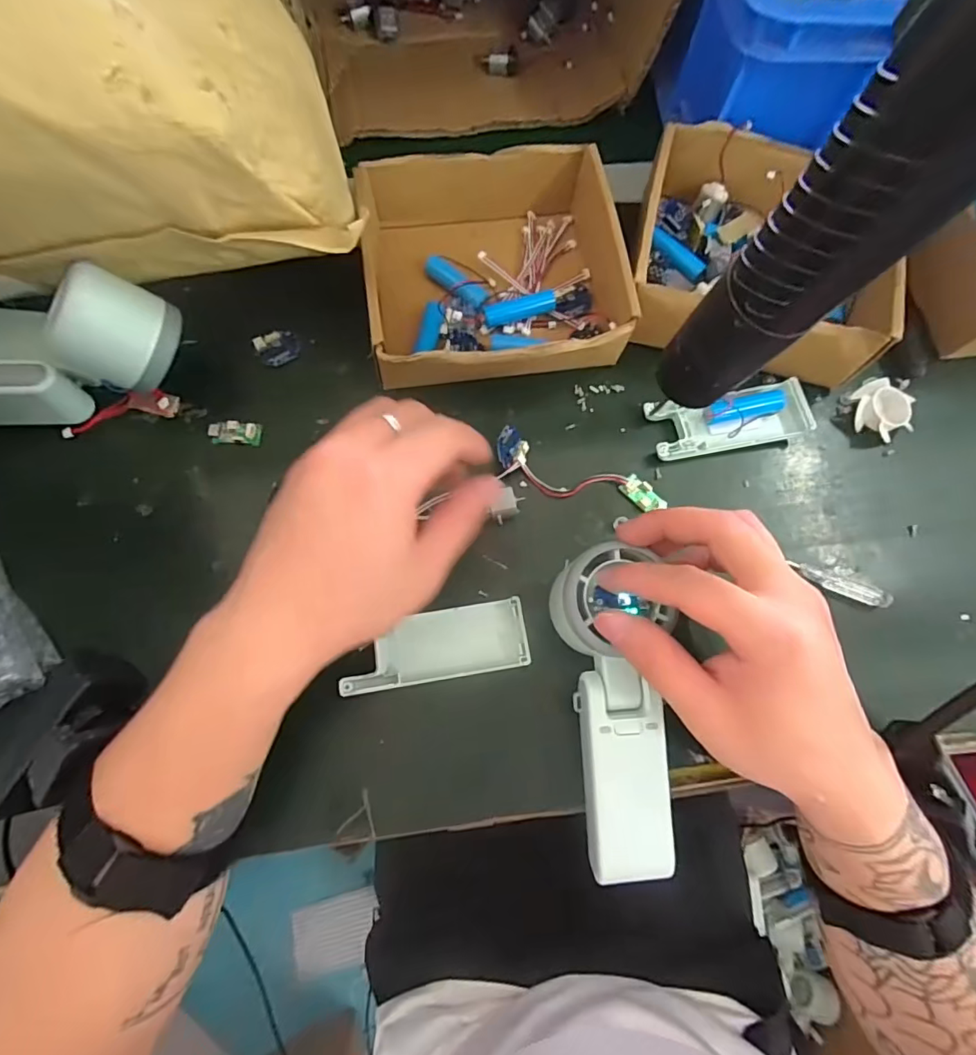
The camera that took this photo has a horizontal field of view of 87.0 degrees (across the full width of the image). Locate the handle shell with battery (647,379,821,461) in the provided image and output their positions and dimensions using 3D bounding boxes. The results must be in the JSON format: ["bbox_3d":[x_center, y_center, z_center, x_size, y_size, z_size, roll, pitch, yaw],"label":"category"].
[{"bbox_3d":[0.160,-0.072,0.342,0.103,0.016,0.042,-9,73,-5],"label":"handle shell with battery"}]

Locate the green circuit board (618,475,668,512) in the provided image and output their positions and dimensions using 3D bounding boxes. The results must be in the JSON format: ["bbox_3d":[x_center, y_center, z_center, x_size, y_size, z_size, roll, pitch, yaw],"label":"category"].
[{"bbox_3d":[0.099,-0.021,0.329,0.016,0.006,0.029,-38,78,-13],"label":"green circuit board"}]

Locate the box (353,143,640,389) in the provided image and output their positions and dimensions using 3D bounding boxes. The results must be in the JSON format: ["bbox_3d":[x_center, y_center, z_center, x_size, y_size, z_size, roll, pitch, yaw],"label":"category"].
[{"bbox_3d":[0.002,-0.170,0.345,0.159,0.056,0.158,-10,73,-5],"label":"box"}]

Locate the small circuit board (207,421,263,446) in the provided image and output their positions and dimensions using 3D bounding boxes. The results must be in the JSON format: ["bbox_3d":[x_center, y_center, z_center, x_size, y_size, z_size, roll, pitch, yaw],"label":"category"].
[{"bbox_3d":[-0.165,-0.062,0.336,0.034,0.005,0.016,6,73,0],"label":"small circuit board"}]

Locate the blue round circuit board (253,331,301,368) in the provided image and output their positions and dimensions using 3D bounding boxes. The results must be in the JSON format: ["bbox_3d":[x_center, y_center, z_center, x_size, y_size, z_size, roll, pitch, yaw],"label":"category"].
[{"bbox_3d":[-0.144,-0.124,0.351,0.027,0.004,0.025,1,73,-2],"label":"blue round circuit board"}]

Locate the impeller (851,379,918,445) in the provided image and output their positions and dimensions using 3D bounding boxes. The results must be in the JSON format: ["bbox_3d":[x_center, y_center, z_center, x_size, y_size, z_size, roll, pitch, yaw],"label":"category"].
[{"bbox_3d":[0.264,-0.078,0.345,0.038,0.017,0.036,31,74,7],"label":"impeller"}]

